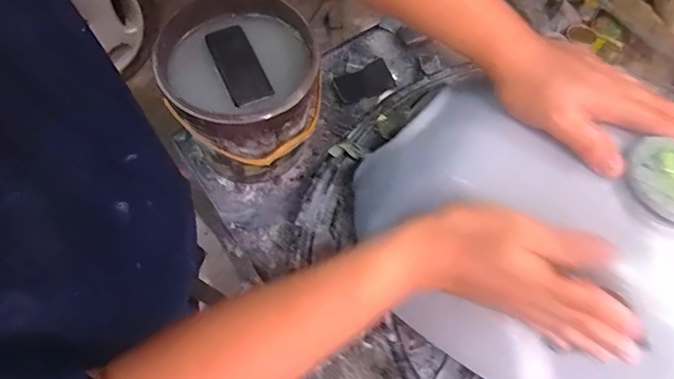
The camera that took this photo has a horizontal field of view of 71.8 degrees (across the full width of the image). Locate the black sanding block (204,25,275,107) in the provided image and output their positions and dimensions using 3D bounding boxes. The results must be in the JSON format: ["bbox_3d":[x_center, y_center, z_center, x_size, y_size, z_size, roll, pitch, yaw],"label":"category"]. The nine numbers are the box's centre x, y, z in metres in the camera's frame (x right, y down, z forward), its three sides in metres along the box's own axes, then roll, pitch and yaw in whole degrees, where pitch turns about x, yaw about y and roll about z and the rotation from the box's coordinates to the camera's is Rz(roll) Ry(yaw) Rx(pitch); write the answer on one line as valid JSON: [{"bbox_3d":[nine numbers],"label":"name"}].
[{"bbox_3d":[-0.147,-0.185,0.682,0.059,0.015,0.157,-23,63,-10],"label":"black sanding block"}]

